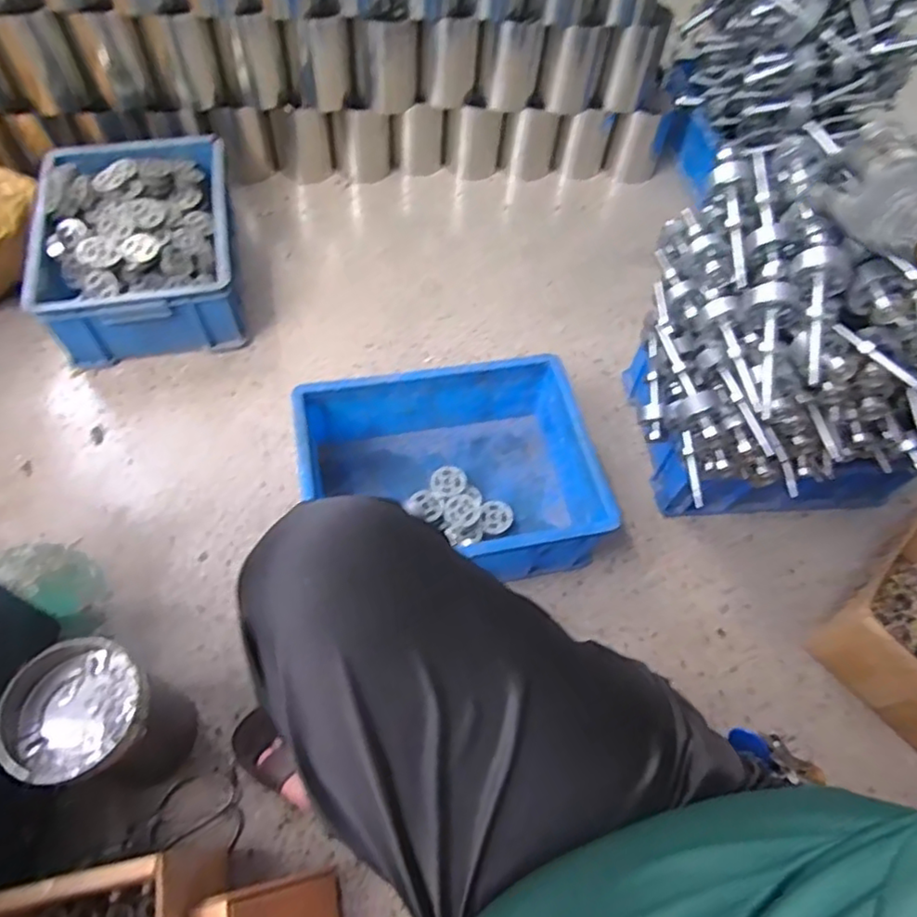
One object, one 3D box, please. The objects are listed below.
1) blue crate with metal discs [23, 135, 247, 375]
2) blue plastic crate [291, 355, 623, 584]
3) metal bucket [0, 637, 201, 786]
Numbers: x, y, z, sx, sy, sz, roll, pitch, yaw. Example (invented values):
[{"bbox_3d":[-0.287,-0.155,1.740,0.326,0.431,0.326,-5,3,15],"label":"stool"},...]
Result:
[{"bbox_3d":[-0.550,-0.365,1.095,0.302,0.164,0.376,-12,61,-11],"label":"blue crate with metal discs"},{"bbox_3d":[-0.015,0.033,0.911,0.394,0.161,0.284,-8,60,-9],"label":"blue plastic crate"},{"bbox_3d":[-0.379,0.291,0.680,0.118,0.202,0.119,2,59,-3],"label":"metal bucket"}]

